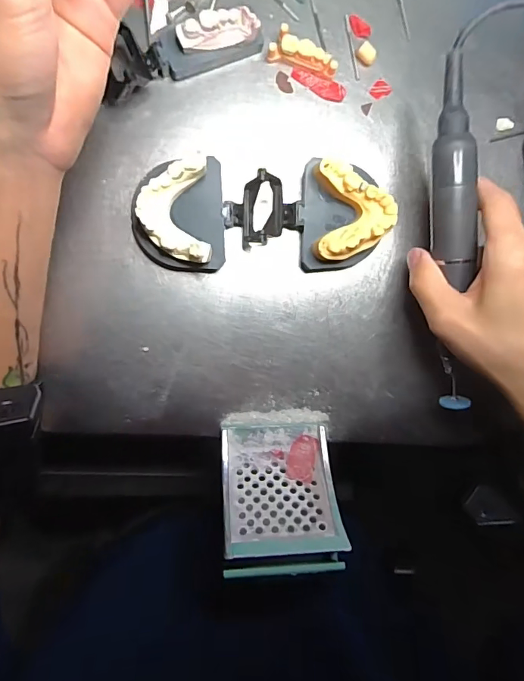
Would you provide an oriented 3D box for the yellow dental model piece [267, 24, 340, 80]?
[{"bbox_3d":[0.029,-0.190,0.292,0.046,0.015,0.018,21,91,-8],"label":"yellow dental model piece"}]

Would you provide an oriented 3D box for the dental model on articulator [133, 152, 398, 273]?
[{"bbox_3d":[0.003,-0.081,0.285,0.161,0.035,0.068,1,94,-7],"label":"dental model on articulator"}]

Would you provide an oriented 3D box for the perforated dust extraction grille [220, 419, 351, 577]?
[{"bbox_3d":[0.011,0.100,0.289,0.073,0.094,0.019,-1,140,-6],"label":"perforated dust extraction grille"}]

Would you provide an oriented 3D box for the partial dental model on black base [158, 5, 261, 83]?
[{"bbox_3d":[-0.033,-0.192,0.277,0.063,0.029,0.023,-24,97,-5],"label":"partial dental model on black base"}]

